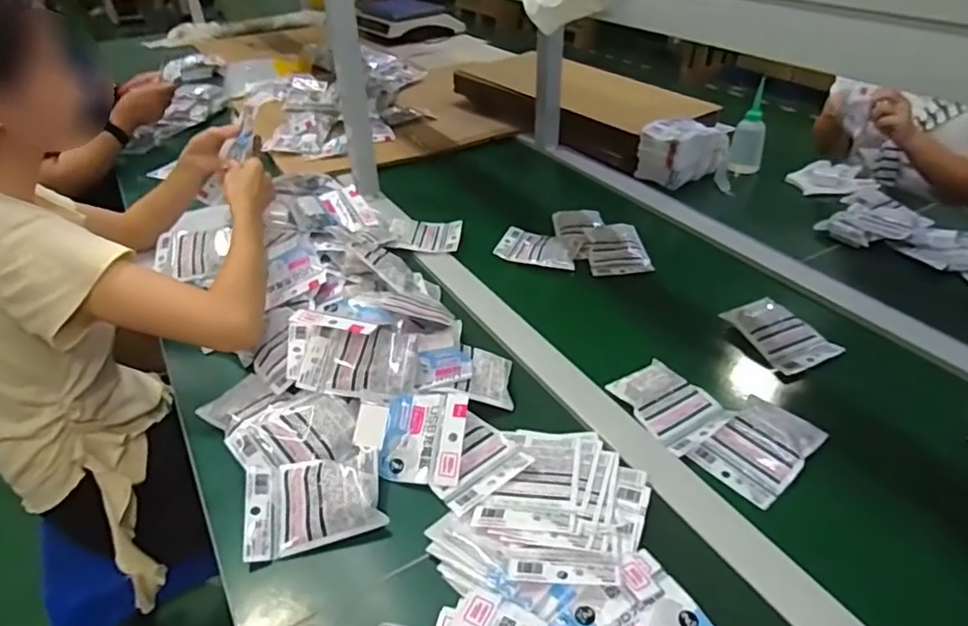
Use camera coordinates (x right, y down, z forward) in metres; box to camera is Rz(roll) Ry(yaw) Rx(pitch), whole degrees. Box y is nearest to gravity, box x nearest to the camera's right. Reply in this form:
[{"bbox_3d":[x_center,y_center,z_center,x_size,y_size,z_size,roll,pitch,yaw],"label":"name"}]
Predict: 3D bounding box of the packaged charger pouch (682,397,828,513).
[{"bbox_3d":[0.303,0.149,0.671,0.120,0.013,0.091,-38,46,-18],"label":"packaged charger pouch"}]

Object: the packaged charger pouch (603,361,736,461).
[{"bbox_3d":[0.224,0.107,0.726,0.098,0.022,0.115,-21,41,-26],"label":"packaged charger pouch"}]

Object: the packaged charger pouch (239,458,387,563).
[{"bbox_3d":[-0.172,0.190,0.610,0.138,0.037,0.091,-8,37,-10],"label":"packaged charger pouch"}]

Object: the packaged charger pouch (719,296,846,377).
[{"bbox_3d":[0.404,0.026,0.834,0.099,0.028,0.130,-18,39,-20],"label":"packaged charger pouch"}]

